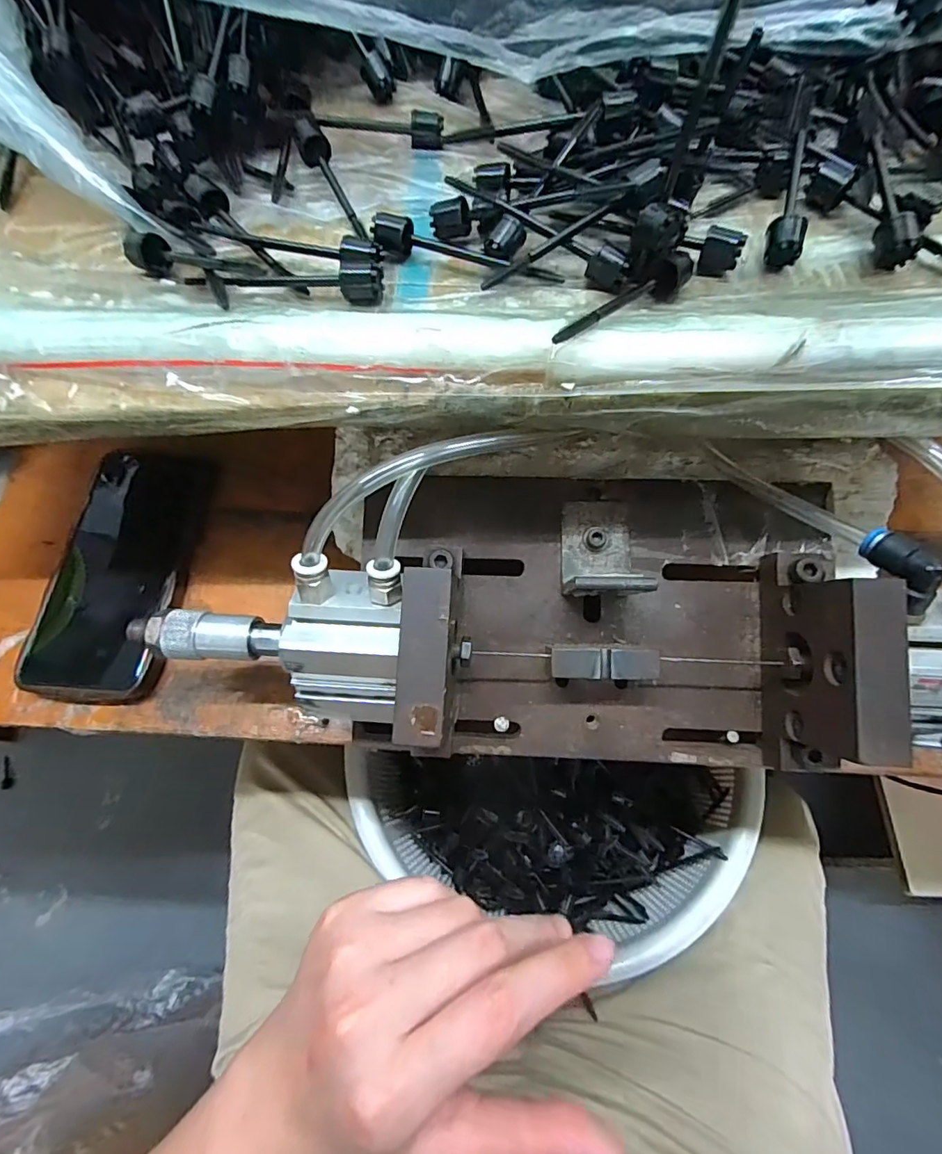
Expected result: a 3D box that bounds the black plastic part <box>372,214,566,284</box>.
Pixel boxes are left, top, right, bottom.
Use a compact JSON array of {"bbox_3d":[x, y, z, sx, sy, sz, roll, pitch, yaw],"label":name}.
[{"bbox_3d":[-0.002,-0.144,0.223,0.084,0.014,0.012,12,68,7],"label":"black plastic part"}]

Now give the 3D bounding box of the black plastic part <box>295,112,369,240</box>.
[{"bbox_3d":[-0.069,-0.193,0.245,0.014,0.014,0.078,-21,68,-7],"label":"black plastic part"}]

